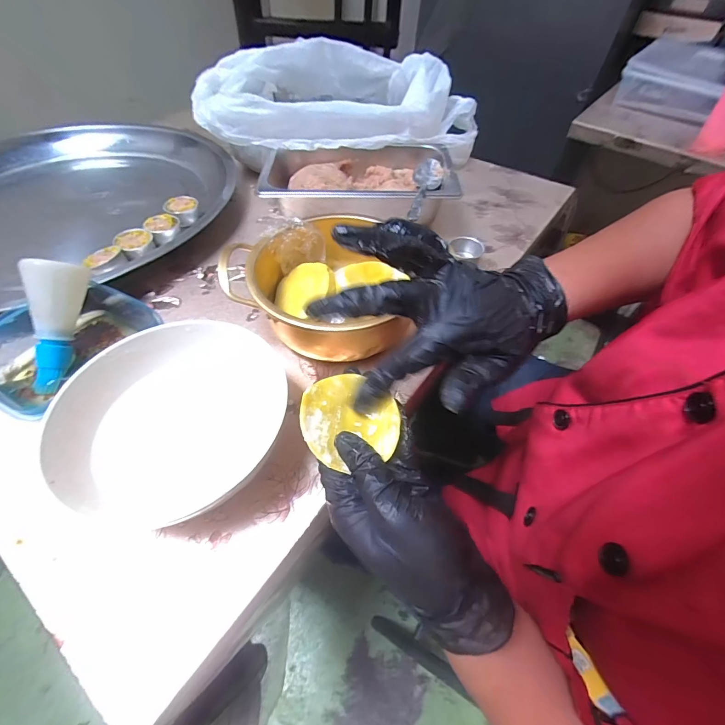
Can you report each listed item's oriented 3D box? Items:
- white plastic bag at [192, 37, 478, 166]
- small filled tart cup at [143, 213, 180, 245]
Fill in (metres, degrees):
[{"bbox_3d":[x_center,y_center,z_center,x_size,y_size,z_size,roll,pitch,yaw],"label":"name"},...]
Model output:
[{"bbox_3d":[-0.024,-0.418,0.559,0.421,0.104,0.237,3,53,-1],"label":"white plastic bag"},{"bbox_3d":[-0.258,-0.175,0.460,0.041,0.017,0.042,-26,59,-20],"label":"small filled tart cup"}]

